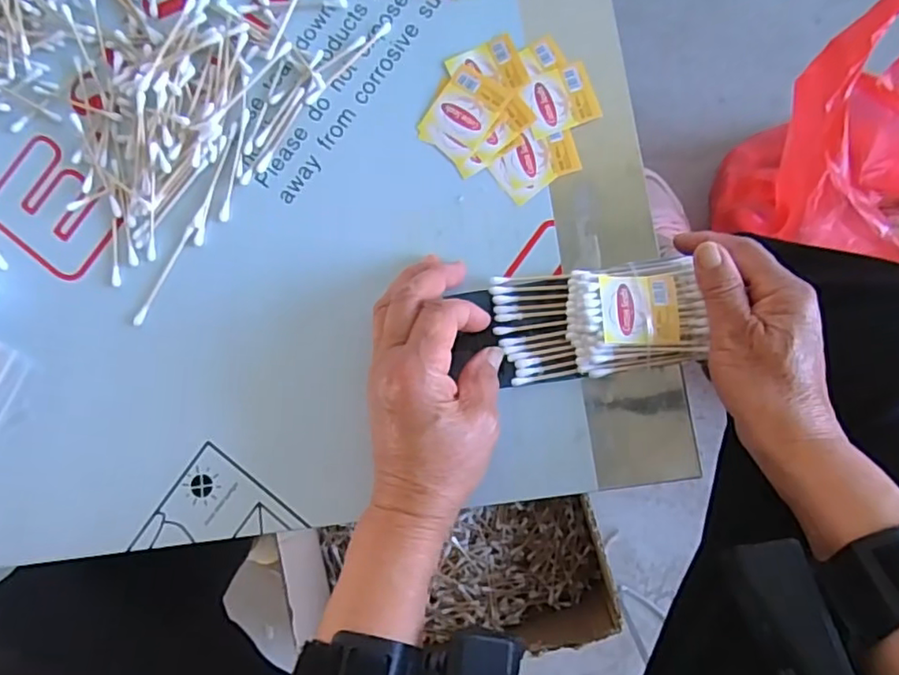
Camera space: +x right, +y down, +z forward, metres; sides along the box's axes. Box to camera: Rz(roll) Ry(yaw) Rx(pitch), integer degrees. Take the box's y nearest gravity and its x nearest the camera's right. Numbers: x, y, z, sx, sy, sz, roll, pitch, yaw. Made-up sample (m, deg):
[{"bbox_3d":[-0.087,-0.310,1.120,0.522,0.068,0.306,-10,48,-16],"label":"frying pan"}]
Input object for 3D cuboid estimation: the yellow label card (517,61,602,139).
[{"bbox_3d":[0.067,-0.146,0.367,0.042,0.004,0.039,-18,84,3],"label":"yellow label card"}]

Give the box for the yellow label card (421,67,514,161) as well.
[{"bbox_3d":[0.010,-0.140,0.373,0.039,0.004,0.049,35,89,7],"label":"yellow label card"}]

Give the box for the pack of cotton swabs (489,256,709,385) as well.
[{"bbox_3d":[0.084,-0.010,0.343,0.113,0.020,0.062,-6,85,4],"label":"pack of cotton swabs"}]

